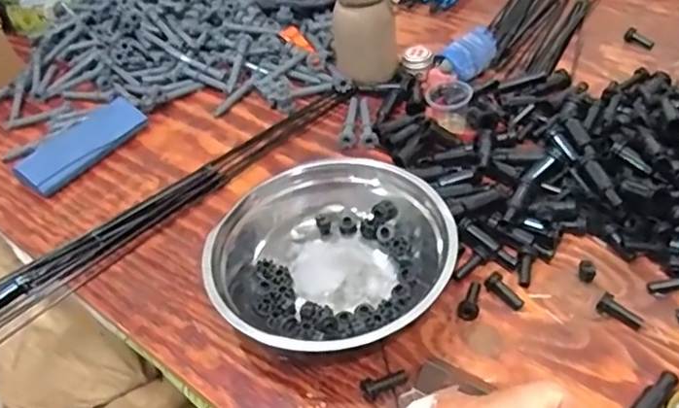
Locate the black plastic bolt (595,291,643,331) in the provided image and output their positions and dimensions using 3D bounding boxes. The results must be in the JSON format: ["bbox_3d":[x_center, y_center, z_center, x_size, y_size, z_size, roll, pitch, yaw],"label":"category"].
[{"bbox_3d":[0.241,0.092,0.526,0.039,0.018,0.013,24,52,29],"label":"black plastic bolt"}]

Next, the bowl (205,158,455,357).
[{"bbox_3d":[-0.004,0.042,0.569,0.217,0.076,0.197,10,47,18],"label":"bowl"}]

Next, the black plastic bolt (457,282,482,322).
[{"bbox_3d":[0.117,0.084,0.551,0.018,0.012,0.044,7,46,15],"label":"black plastic bolt"}]

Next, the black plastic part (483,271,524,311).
[{"bbox_3d":[0.149,0.078,0.556,0.016,0.015,0.041,-25,47,-17],"label":"black plastic part"}]

